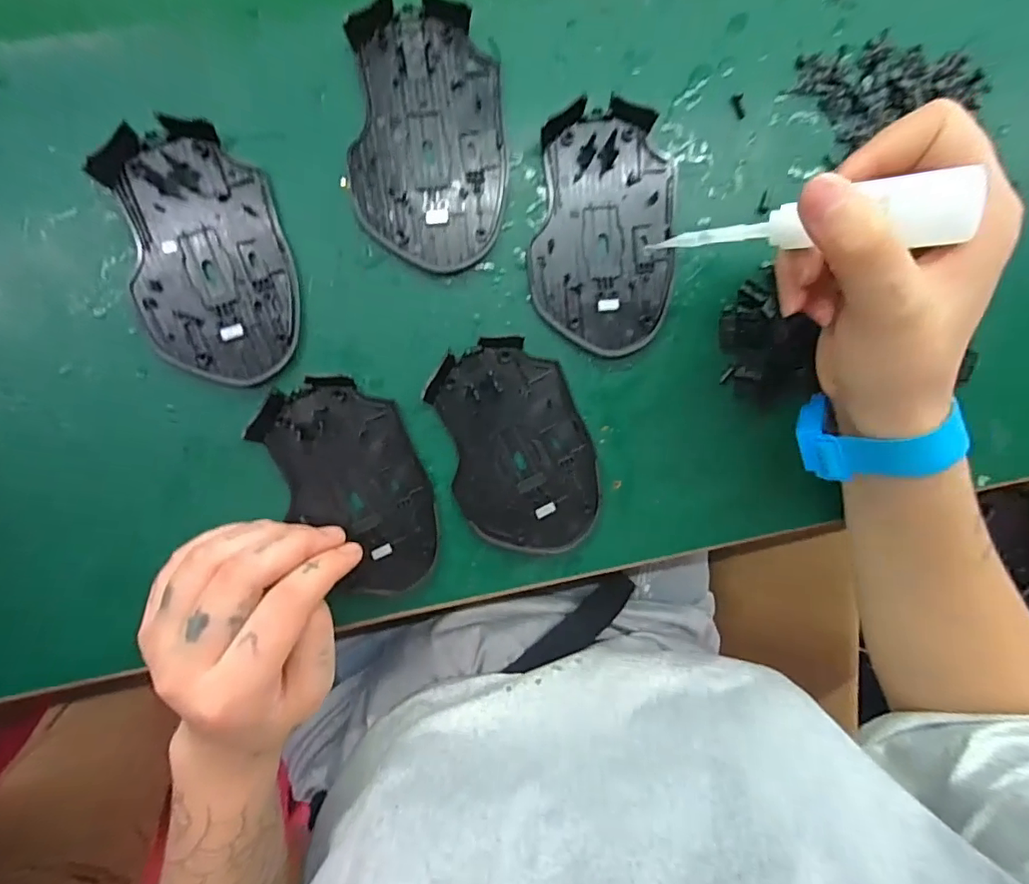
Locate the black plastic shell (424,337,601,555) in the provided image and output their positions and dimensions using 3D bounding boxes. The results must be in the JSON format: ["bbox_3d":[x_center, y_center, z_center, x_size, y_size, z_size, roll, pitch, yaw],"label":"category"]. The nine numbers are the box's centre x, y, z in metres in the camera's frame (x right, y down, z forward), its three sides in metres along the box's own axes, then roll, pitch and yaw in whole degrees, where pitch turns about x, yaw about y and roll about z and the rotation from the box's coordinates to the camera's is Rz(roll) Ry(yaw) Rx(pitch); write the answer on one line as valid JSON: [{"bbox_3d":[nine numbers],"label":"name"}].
[{"bbox_3d":[0.003,0.005,0.277,0.072,0.010,0.111,-16,97,-3],"label":"black plastic shell"}]

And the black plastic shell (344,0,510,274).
[{"bbox_3d":[-0.040,-0.142,0.254,0.071,0.012,0.112,2,96,-5],"label":"black plastic shell"}]

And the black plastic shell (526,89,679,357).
[{"bbox_3d":[0.046,-0.104,0.268,0.070,0.011,0.113,4,96,-6],"label":"black plastic shell"}]

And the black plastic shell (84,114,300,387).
[{"bbox_3d":[-0.143,-0.084,0.250,0.070,0.014,0.113,-10,97,-4],"label":"black plastic shell"}]

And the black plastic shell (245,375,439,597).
[{"bbox_3d":[-0.080,0.024,0.272,0.067,0.011,0.112,-21,98,-2],"label":"black plastic shell"}]

